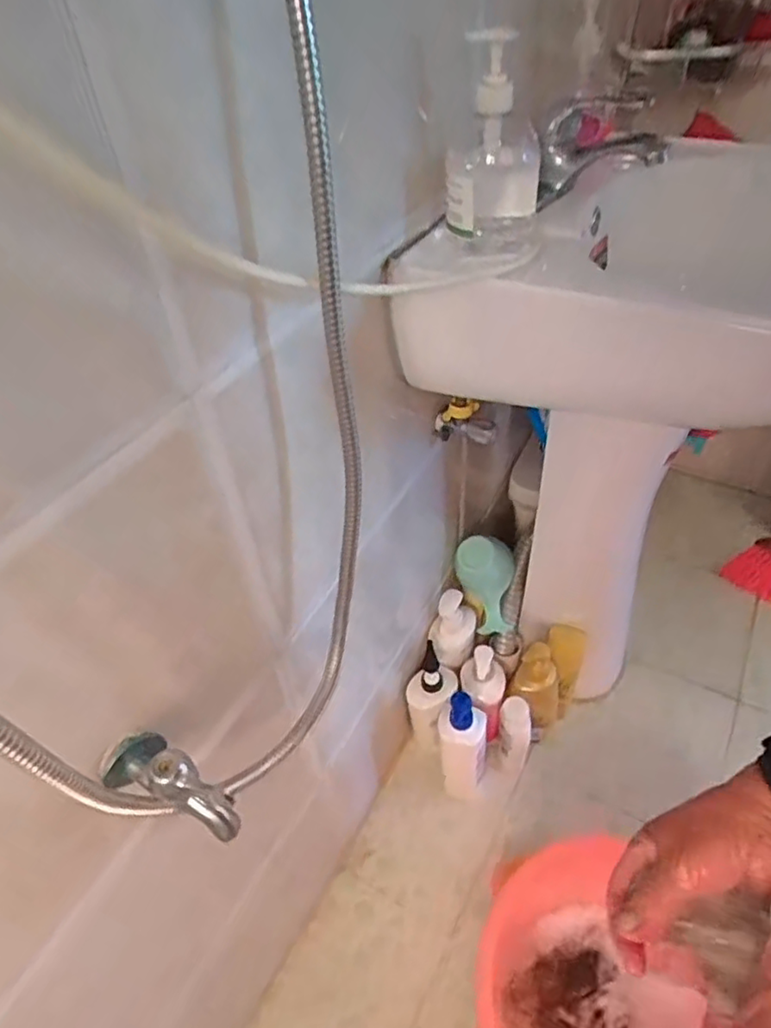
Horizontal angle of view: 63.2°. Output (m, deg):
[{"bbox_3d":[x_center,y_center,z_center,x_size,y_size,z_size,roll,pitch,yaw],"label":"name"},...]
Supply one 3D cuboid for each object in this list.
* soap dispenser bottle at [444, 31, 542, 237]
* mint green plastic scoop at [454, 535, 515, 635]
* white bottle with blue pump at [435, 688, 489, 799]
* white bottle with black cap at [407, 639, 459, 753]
[{"bbox_3d":[0.086,-0.296,0.499,0.075,0.144,0.050,4,45,9],"label":"soap dispenser bottle"},{"bbox_3d":[0.159,0.106,0.966,0.078,0.162,0.056,-17,18,-12],"label":"mint green plastic scoop"},{"bbox_3d":[0.117,0.353,0.944,0.069,0.274,0.050,8,46,14],"label":"white bottle with blue pump"},{"bbox_3d":[0.073,0.295,0.994,0.080,0.166,0.066,-35,52,-27],"label":"white bottle with black cap"}]

